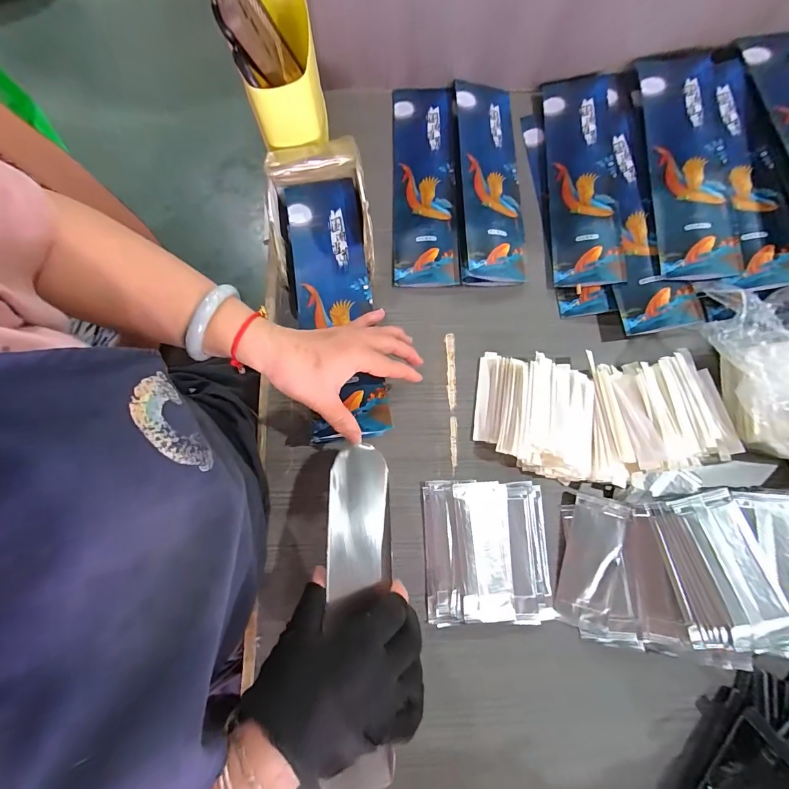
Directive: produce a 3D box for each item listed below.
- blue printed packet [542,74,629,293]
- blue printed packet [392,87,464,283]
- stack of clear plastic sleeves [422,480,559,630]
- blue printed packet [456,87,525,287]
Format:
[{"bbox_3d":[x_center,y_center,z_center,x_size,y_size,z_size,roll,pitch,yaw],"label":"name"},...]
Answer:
[{"bbox_3d":[0.221,-0.260,0.435,0.074,0.015,0.278,2,79,0],"label":"blue printed packet"},{"bbox_3d":[0.038,-0.261,0.449,0.078,0.013,0.278,0,79,0],"label":"blue printed packet"},{"bbox_3d":[0.091,0.151,0.355,0.120,0.018,0.129,-1,79,0],"label":"stack of clear plastic sleeves"},{"bbox_3d":[0.114,-0.261,0.438,0.072,0.013,0.272,0,79,0],"label":"blue printed packet"}]

